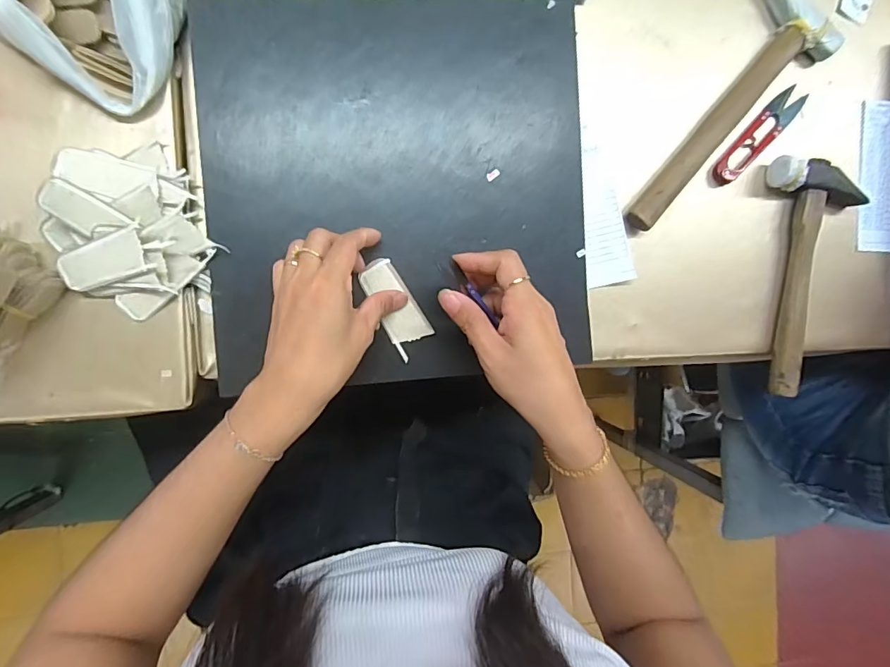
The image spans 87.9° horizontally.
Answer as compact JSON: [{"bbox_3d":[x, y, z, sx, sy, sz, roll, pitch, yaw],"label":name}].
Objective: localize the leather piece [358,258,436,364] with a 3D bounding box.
[{"bbox_3d":[-0.038,-0.021,0.370,0.033,0.004,0.078,-28,97,-6],"label":"leather piece"}]

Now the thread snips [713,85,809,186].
[{"bbox_3d":[0.296,-0.187,0.432,0.027,0.013,0.120,45,86,-8],"label":"thread snips"}]

